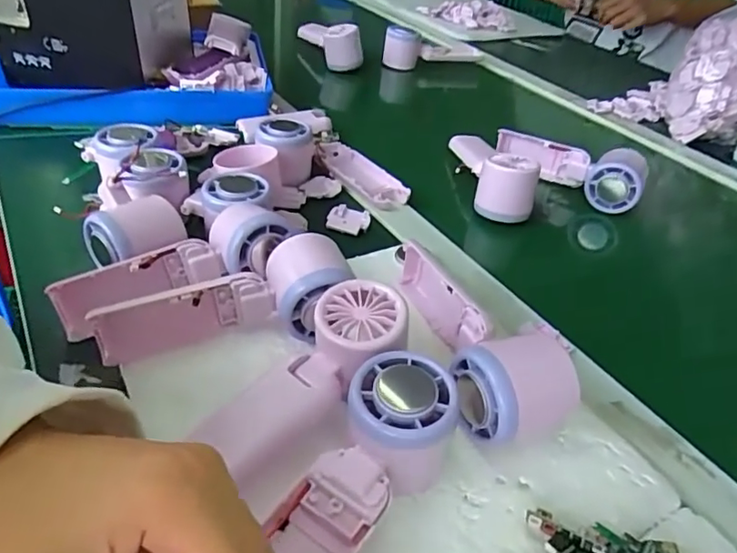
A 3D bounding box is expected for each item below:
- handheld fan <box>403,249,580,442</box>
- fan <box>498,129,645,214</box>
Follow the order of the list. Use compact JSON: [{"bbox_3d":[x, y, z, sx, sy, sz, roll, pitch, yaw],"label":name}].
[{"bbox_3d":[0.072,0.033,0.363,0.068,0.057,0.161,-3,39,-11],"label":"handheld fan"},{"bbox_3d":[0.219,-0.124,0.615,0.160,0.045,0.069,21,41,19],"label":"fan"}]

